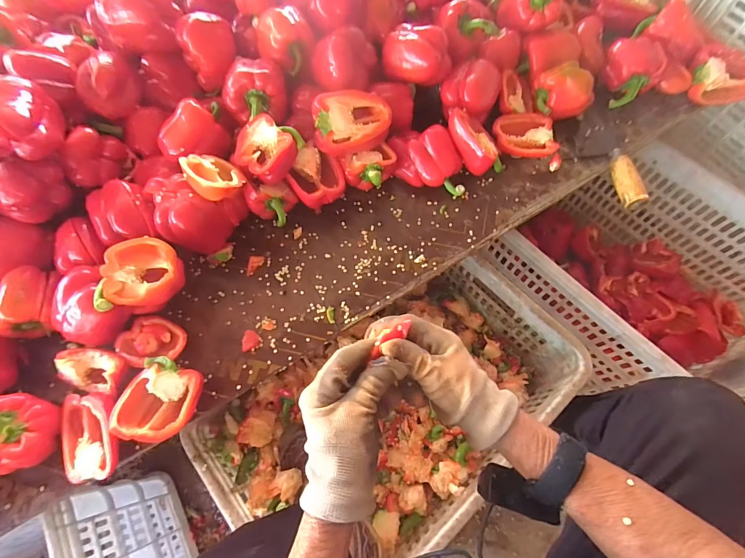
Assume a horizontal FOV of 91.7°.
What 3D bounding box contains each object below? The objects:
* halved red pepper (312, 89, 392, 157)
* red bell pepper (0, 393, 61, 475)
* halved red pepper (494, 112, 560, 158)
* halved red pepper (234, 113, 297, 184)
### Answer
[{"bbox_3d":[-0.029,-0.225,0.525,0.108,0.033,0.081,-9,94,-20],"label":"halved red pepper"},{"bbox_3d":[-0.401,0.170,0.402,0.062,0.062,0.079,3,69,2],"label":"red bell pepper"},{"bbox_3d":[0.239,-0.228,0.578,0.091,0.034,0.074,6,69,3],"label":"halved red pepper"},{"bbox_3d":[-0.152,-0.177,0.512,0.075,0.051,0.072,0,69,1],"label":"halved red pepper"}]

